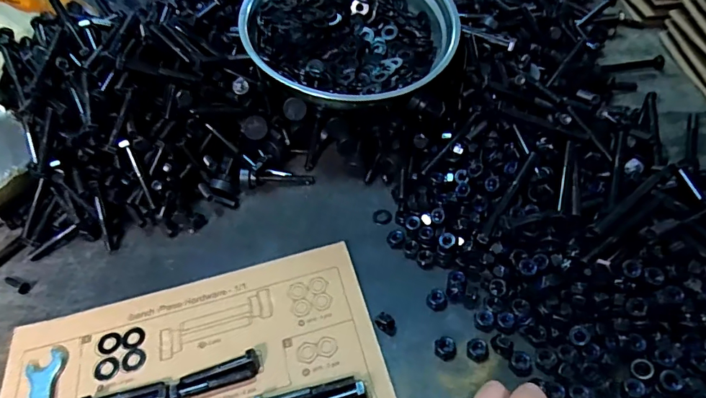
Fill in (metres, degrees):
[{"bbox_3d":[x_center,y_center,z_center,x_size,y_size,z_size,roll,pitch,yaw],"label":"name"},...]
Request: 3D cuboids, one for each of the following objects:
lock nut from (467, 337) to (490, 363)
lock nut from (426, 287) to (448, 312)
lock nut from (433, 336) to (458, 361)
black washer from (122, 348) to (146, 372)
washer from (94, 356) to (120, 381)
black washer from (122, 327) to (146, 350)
[{"bbox_3d":[0.099,0.119,0.373,0.017,0.009,0.016,-3,48,3],"label":"lock nut"},{"bbox_3d":[0.072,0.086,0.404,0.017,0.011,0.016,-3,48,3],"label":"lock nut"},{"bbox_3d":[0.074,0.118,0.376,0.018,0.010,0.018,-3,48,3],"label":"lock nut"},{"bbox_3d":[-0.182,0.134,0.393,0.018,0.004,0.019,-3,48,3],"label":"black washer"},{"bbox_3d":[-0.203,0.140,0.389,0.019,0.004,0.021,-36,55,-24],"label":"washer"},{"bbox_3d":[-0.188,0.120,0.405,0.018,0.004,0.018,-3,48,3],"label":"black washer"}]

